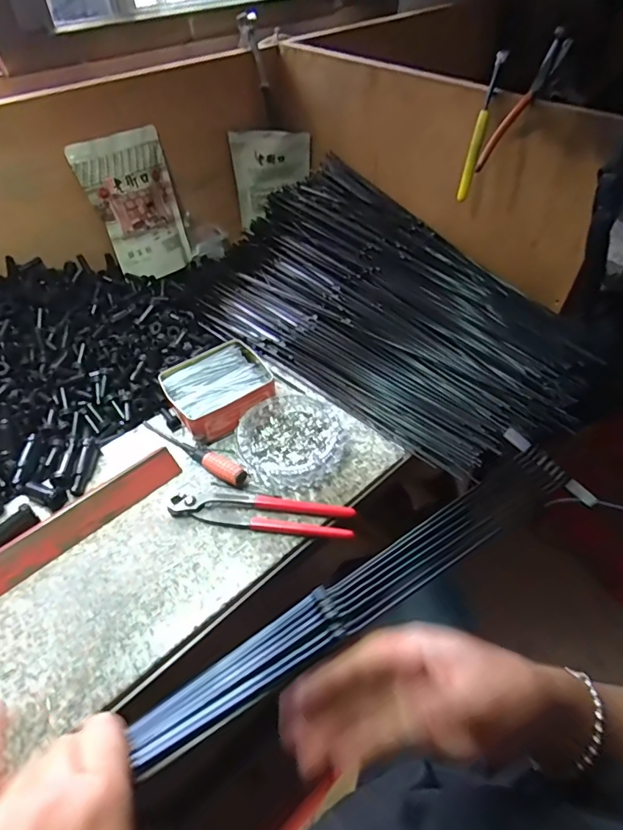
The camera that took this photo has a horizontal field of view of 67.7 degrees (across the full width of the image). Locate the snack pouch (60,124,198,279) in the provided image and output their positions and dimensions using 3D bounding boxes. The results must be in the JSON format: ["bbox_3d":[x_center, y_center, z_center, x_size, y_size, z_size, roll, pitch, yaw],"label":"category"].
[{"bbox_3d":[-0.273,-0.331,0.747,0.136,0.206,0.036,-36,37,-27],"label":"snack pouch"}]

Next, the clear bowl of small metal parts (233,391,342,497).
[{"bbox_3d":[-0.019,0.024,0.549,0.117,0.027,0.133,32,57,25],"label":"clear bowl of small metal parts"}]

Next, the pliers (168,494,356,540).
[{"bbox_3d":[-0.052,0.100,0.496,0.192,0.015,0.048,7,50,7],"label":"pliers"}]

